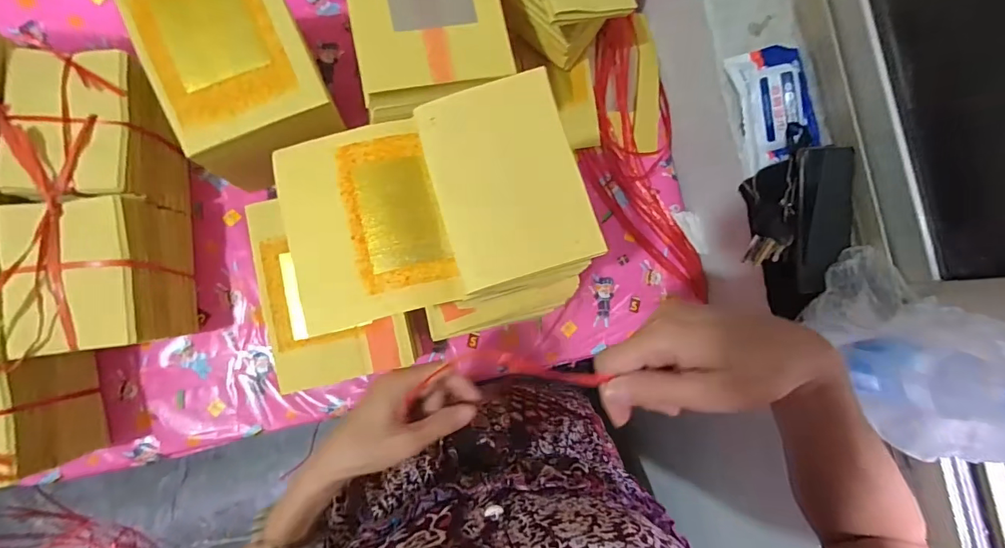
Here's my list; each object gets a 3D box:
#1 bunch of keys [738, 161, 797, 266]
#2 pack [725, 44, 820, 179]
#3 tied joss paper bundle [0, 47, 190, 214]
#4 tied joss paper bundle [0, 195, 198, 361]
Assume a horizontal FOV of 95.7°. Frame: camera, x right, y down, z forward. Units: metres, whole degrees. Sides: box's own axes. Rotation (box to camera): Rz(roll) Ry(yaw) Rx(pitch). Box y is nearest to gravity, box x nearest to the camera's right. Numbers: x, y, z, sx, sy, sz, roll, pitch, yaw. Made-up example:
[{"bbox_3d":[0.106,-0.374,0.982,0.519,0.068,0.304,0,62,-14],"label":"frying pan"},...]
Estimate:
[{"bbox_3d":[0.325,-0.075,0.554,0.051,0.029,0.123,1,86,-4],"label":"bunch of keys"},{"bbox_3d":[0.342,-0.211,0.570,0.101,0.030,0.148,-13,87,-5],"label":"pack"},{"bbox_3d":[-0.482,-0.162,0.560,0.130,0.140,0.166,-3,86,-4],"label":"tied joss paper bundle"},{"bbox_3d":[-0.469,0.005,0.547,0.125,0.153,0.165,-11,86,-4],"label":"tied joss paper bundle"}]

